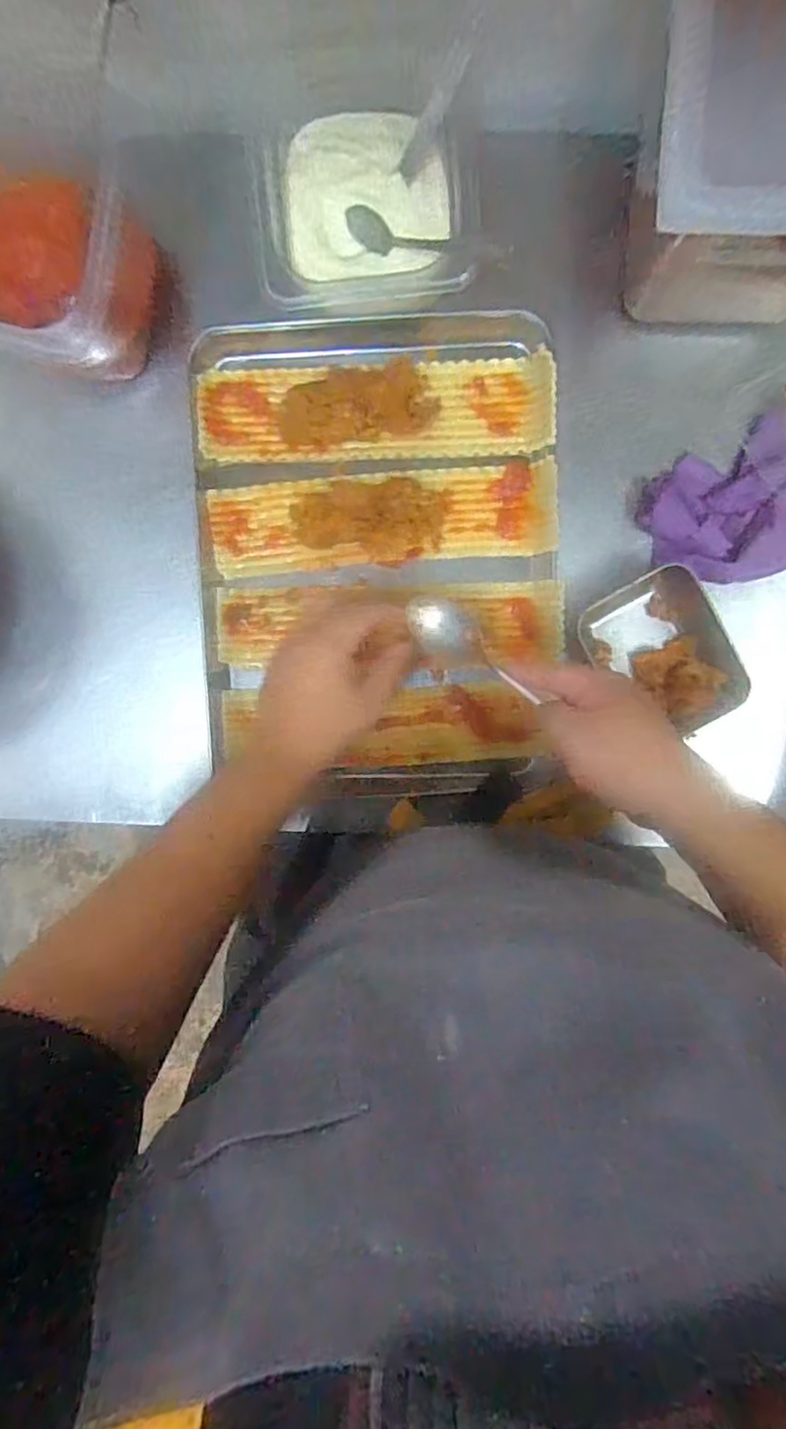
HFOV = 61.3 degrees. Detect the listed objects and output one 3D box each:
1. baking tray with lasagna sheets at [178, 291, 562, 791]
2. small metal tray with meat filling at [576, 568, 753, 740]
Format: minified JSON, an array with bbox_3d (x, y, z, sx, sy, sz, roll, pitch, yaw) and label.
[{"bbox_3d":[-0.014,-0.143,0.580,0.304,0.041,0.386,-2,95,3],"label":"baking tray with lasagna sheets"},{"bbox_3d":[0.239,-0.055,0.571,0.105,0.045,0.135,-32,92,5],"label":"small metal tray with meat filling"}]

